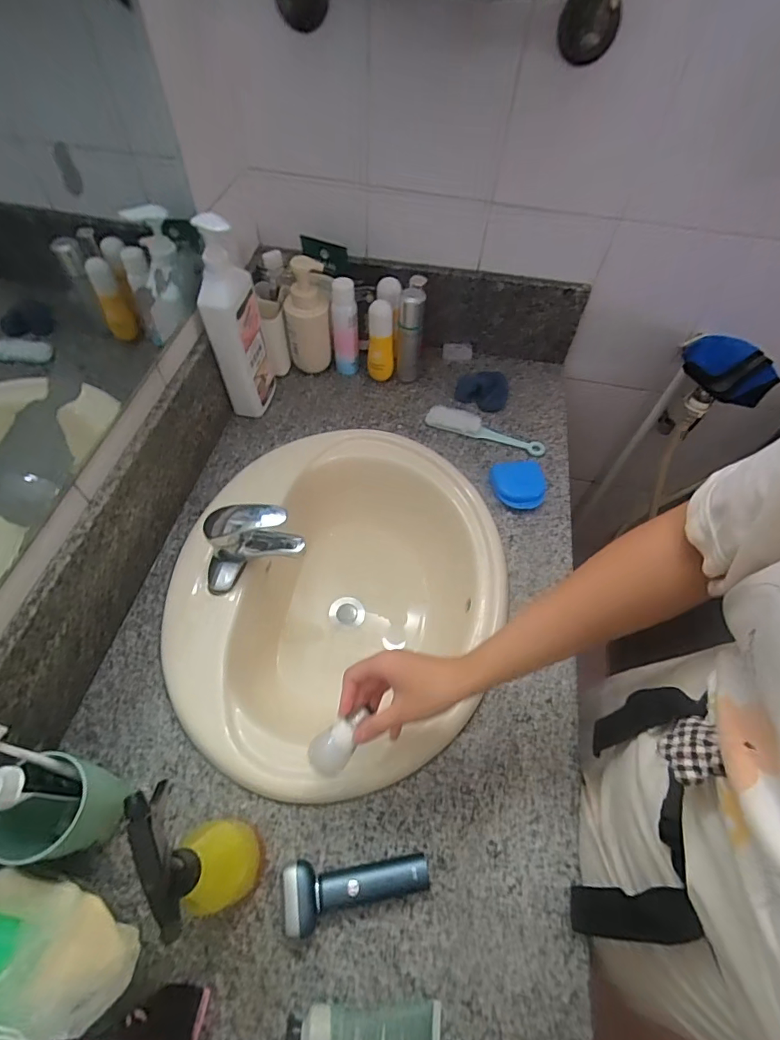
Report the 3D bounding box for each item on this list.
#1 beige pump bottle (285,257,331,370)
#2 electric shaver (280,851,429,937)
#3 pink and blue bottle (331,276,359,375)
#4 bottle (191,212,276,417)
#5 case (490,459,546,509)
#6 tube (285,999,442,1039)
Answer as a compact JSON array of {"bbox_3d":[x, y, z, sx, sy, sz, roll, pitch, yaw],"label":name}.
[{"bbox_3d":[-0.146,-0.362,0.812,0.076,0.196,0.057,-10,58,-8],"label":"beige pump bottle"},{"bbox_3d":[-0.032,0.358,0.456,0.138,0.032,0.052,-6,58,-6],"label":"electric shaver"},{"bbox_3d":[-0.078,-0.337,0.823,0.047,0.158,0.040,-8,58,-7],"label":"pink and blue bottle"},{"bbox_3d":[-0.240,-0.300,0.718,0.068,0.308,0.096,5,58,1],"label":"bottle"},{"bbox_3d":[0.201,-0.056,0.727,0.088,0.030,0.088,-7,58,-6],"label":"case"},{"bbox_3d":[-0.020,0.441,0.401,0.132,0.029,0.048,10,58,5],"label":"tube"}]

